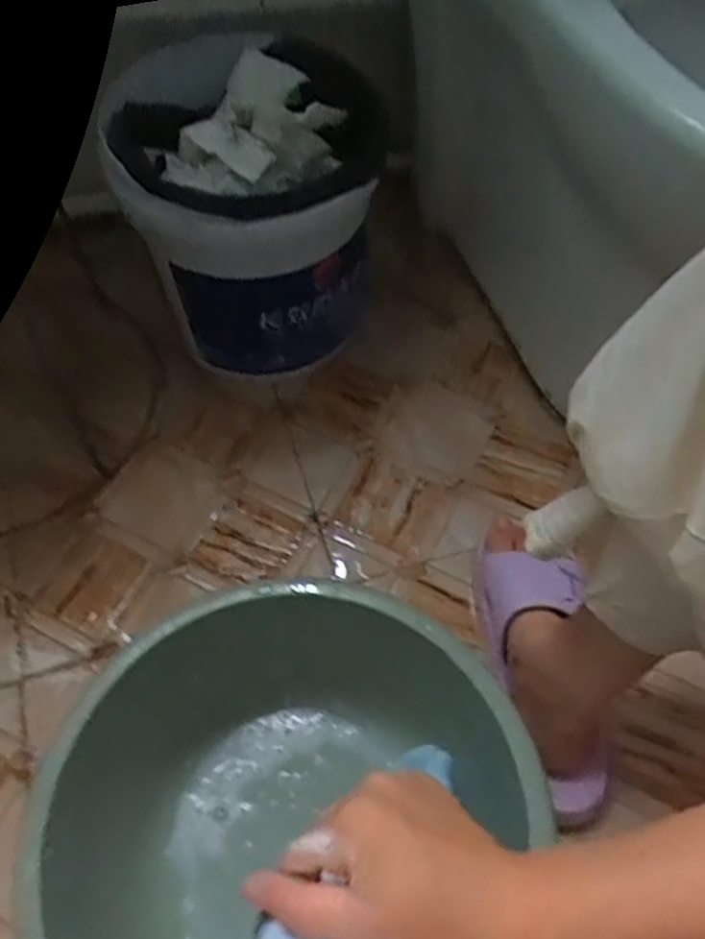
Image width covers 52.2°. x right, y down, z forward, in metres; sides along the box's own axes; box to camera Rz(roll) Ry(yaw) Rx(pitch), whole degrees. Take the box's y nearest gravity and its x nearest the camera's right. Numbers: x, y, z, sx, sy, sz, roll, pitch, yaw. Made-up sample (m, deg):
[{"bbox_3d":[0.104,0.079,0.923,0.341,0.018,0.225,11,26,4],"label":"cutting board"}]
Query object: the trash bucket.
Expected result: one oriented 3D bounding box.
[{"bbox_3d":[-0.091,-0.248,0.746,0.215,0.232,0.198,9,56,5],"label":"trash bucket"}]

